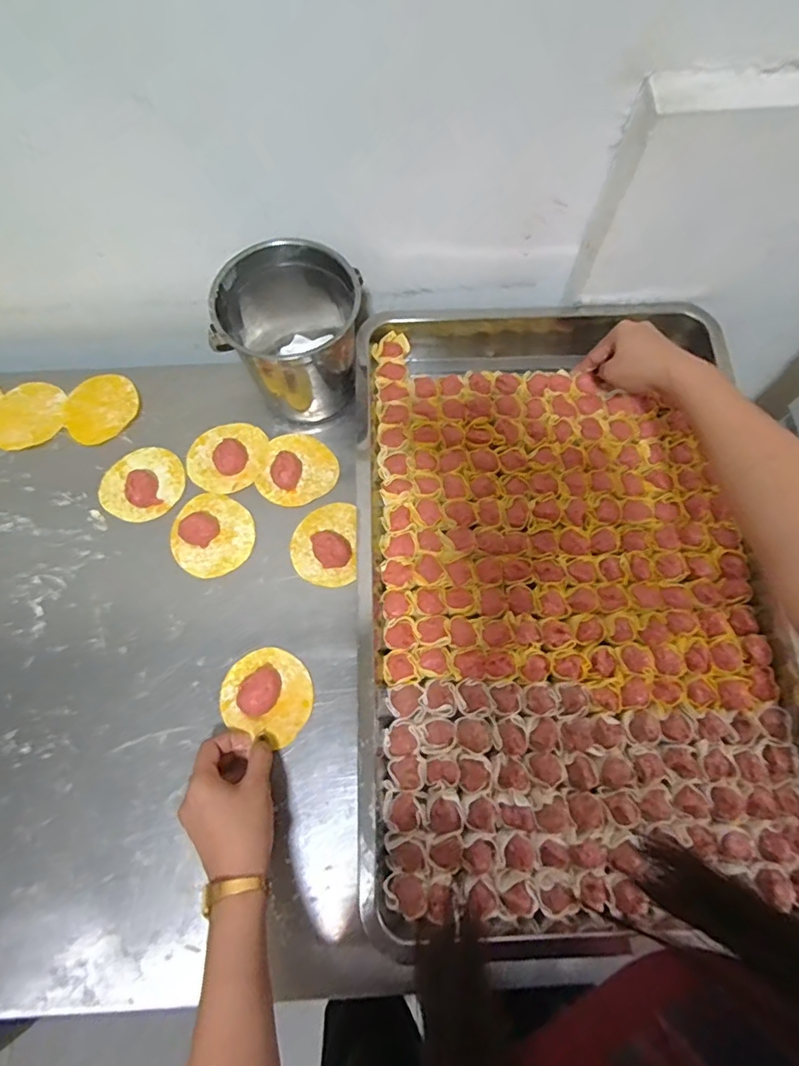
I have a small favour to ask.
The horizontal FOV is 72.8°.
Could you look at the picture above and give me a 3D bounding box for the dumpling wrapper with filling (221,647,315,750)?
[{"bbox_3d":[-0.117,0.143,0.484,0.082,0.024,0.074,33,72,9],"label":"dumpling wrapper with filling"}]

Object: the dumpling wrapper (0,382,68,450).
[{"bbox_3d":[-0.416,-0.132,0.607,0.080,0.004,0.085,1,70,-2],"label":"dumpling wrapper"}]

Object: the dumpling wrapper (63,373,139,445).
[{"bbox_3d":[-0.337,-0.143,0.611,0.083,0.004,0.082,2,68,-4],"label":"dumpling wrapper"}]

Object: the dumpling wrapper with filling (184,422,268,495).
[{"bbox_3d":[-0.191,-0.086,0.589,0.078,0.015,0.083,14,70,2],"label":"dumpling wrapper with filling"}]

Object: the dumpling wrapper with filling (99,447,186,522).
[{"bbox_3d":[-0.277,-0.057,0.574,0.085,0.019,0.084,1,70,-2],"label":"dumpling wrapper with filling"}]

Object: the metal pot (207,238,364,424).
[{"bbox_3d":[-0.109,-0.206,0.565,0.132,0.146,0.116,2,70,-2],"label":"metal pot"}]

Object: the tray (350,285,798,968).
[{"bbox_3d":[0.148,0.027,0.510,0.376,0.059,0.589,-2,70,-4],"label":"tray"}]

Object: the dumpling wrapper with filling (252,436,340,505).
[{"bbox_3d":[-0.108,-0.070,0.579,0.080,0.023,0.081,17,70,4],"label":"dumpling wrapper with filling"}]

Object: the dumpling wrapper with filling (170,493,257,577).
[{"bbox_3d":[-0.195,-0.001,0.559,0.082,0.010,0.088,1,70,-2],"label":"dumpling wrapper with filling"}]

